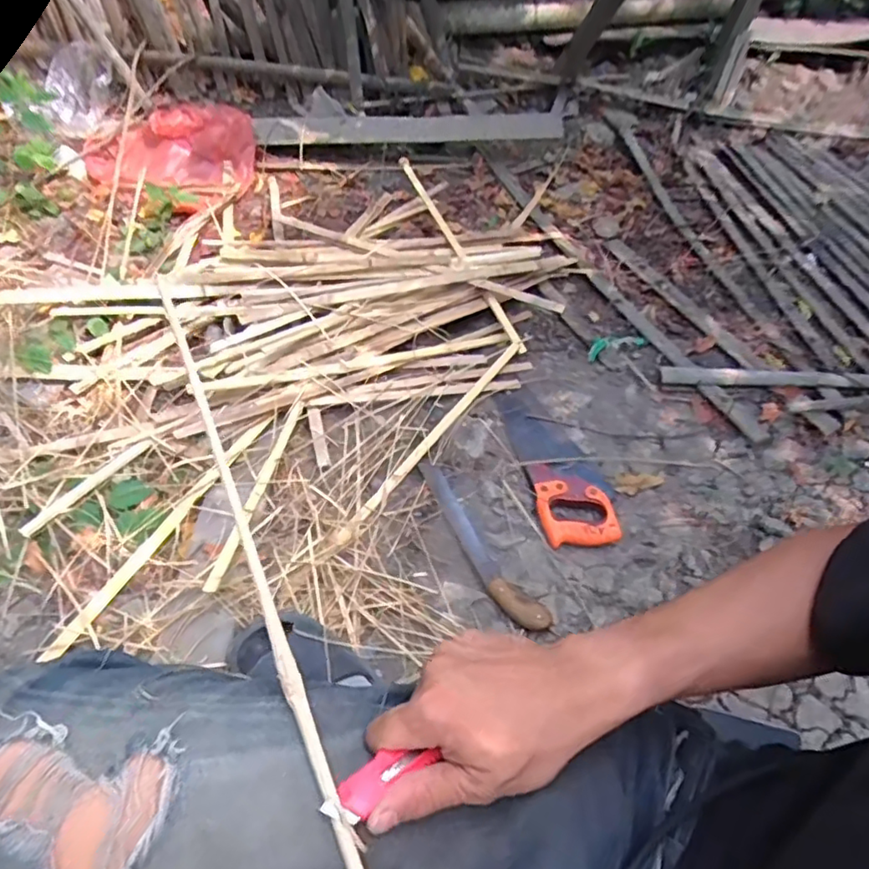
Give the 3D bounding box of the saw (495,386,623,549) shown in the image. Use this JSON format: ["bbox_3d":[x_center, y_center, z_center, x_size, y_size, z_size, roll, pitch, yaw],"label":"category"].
[{"bbox_3d":[0.206,0.035,0.985,0.130,0.024,0.319,-8,52,-10],"label":"saw"}]

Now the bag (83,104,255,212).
[{"bbox_3d":[-0.645,-0.661,1.386,0.397,0.115,0.255,9,53,3],"label":"bag"}]

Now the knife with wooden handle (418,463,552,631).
[{"bbox_3d":[0.059,0.161,0.904,0.049,0.019,0.321,-25,56,-22],"label":"knife with wooden handle"}]

